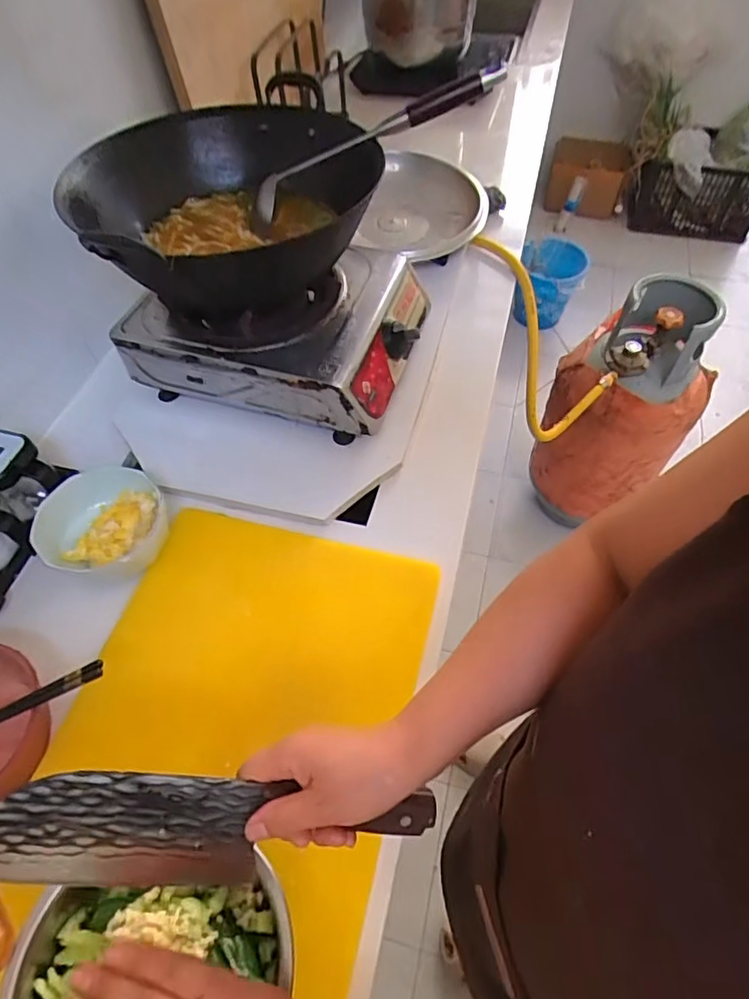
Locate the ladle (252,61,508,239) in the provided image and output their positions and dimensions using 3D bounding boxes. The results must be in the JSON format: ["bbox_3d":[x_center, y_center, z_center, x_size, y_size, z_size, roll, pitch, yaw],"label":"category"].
[{"bbox_3d":[-0.013,-0.428,0.674,0.335,0.049,0.103,-17,52,22],"label":"ladle"}]

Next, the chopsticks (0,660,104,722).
[{"bbox_3d":[-0.346,0.199,0.515,0.234,0.013,0.015,-26,56,10],"label":"chopsticks"}]

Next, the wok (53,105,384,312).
[{"bbox_3d":[-0.167,-0.347,0.660,0.343,0.113,0.334,-1,55,1],"label":"wok"}]

